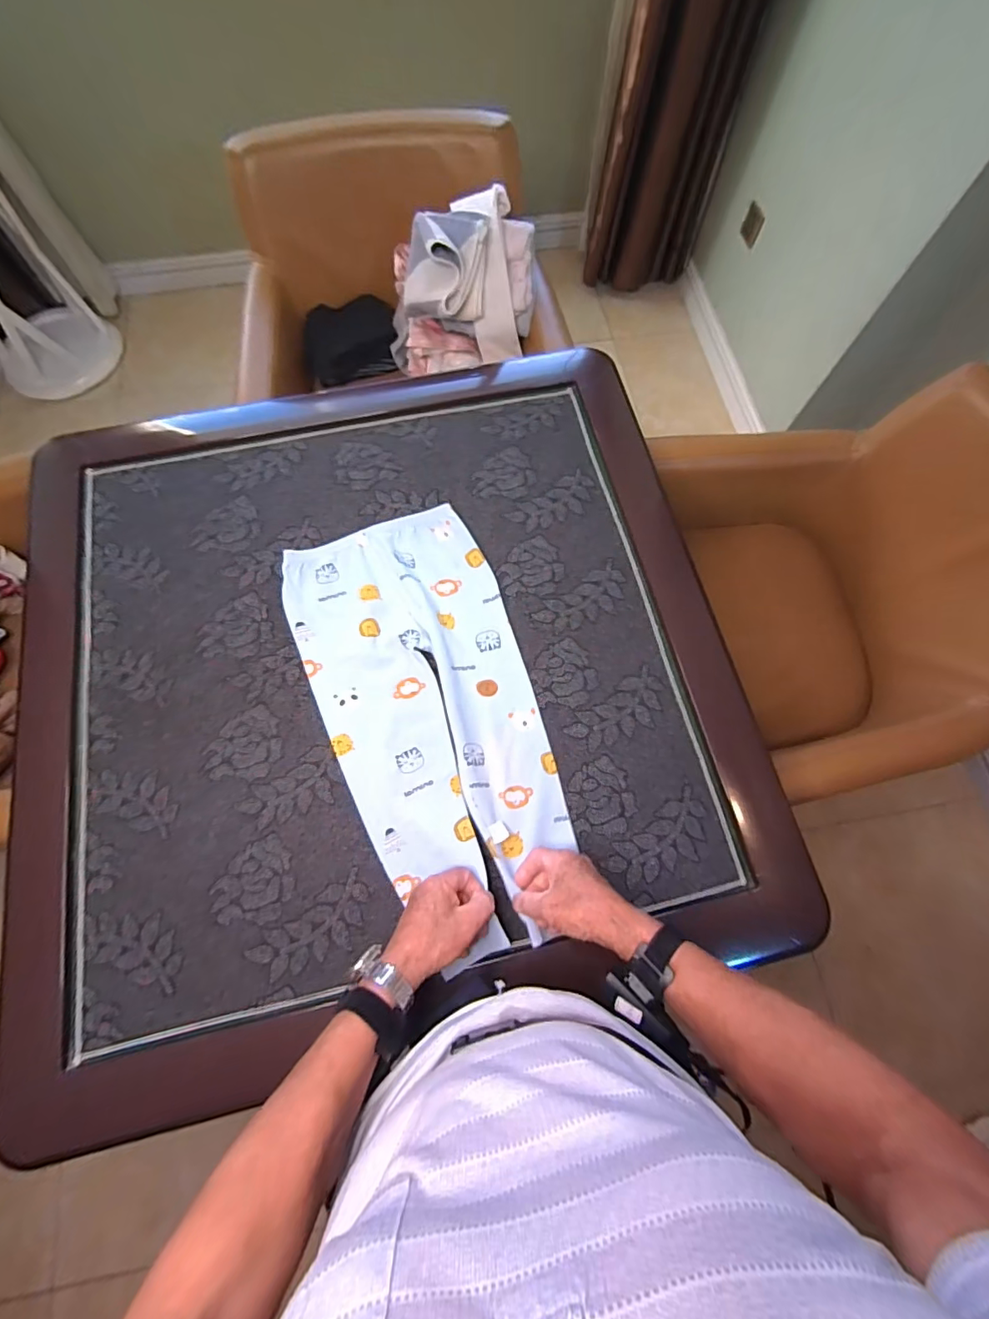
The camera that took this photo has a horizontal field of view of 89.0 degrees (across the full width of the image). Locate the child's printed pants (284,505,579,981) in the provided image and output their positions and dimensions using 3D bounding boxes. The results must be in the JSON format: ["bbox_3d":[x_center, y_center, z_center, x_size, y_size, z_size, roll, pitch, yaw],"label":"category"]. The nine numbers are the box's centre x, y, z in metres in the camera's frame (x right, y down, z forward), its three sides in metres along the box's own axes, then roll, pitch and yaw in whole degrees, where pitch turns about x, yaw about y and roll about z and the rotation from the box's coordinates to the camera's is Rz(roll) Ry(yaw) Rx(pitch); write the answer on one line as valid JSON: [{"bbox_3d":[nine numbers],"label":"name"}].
[{"bbox_3d":[-0.076,0.058,0.661,0.260,0.027,0.560,-20,74,-8],"label":"child's printed pants"}]

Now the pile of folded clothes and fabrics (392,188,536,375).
[{"bbox_3d":[-0.077,-0.787,1.080,0.314,0.258,0.243,-1,72,-1],"label":"pile of folded clothes and fabrics"}]

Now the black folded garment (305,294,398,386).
[{"bbox_3d":[-0.340,-0.753,1.211,0.217,0.101,0.162,-15,73,-5],"label":"black folded garment"}]

